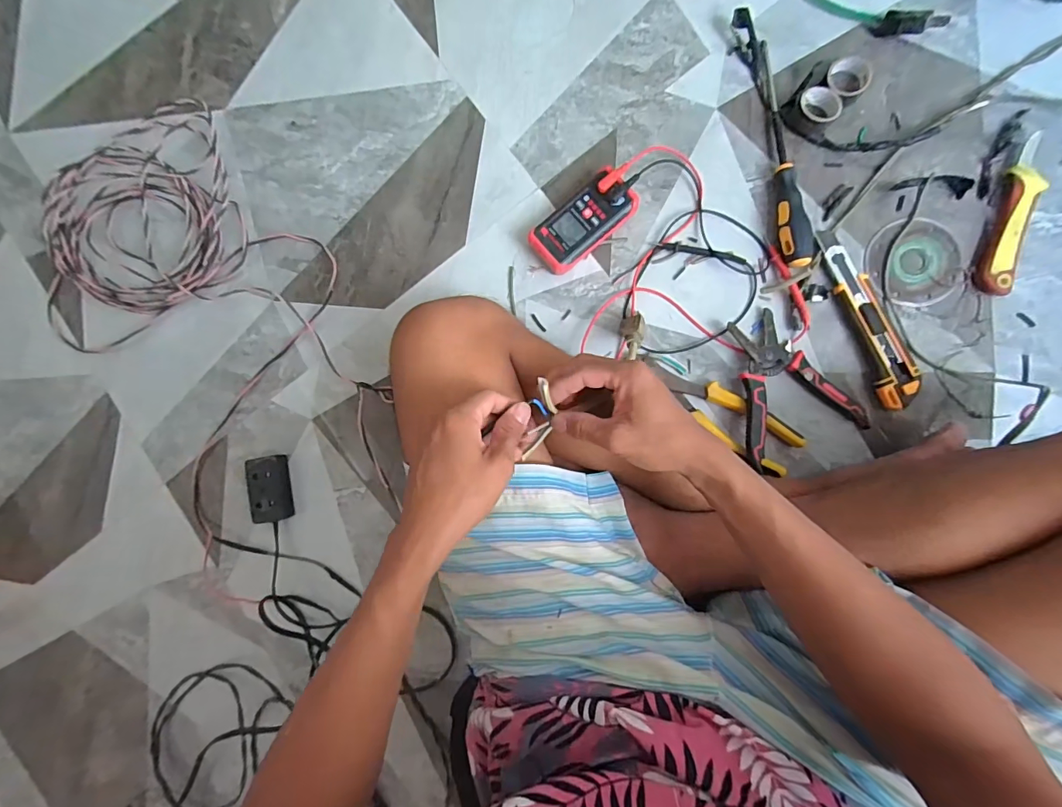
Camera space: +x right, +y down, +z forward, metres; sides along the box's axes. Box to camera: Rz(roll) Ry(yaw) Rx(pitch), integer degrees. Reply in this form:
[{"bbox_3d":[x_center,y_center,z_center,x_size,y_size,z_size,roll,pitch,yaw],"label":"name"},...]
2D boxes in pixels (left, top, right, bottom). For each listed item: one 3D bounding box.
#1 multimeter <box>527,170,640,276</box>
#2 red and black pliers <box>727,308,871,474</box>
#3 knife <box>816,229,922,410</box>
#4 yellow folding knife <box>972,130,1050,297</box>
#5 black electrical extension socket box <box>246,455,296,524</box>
[{"bbox_3d":[0.059,-0.202,0.510,0.122,0.032,0.059,-41,83,4],"label":"multimeter"},{"bbox_3d":[0.259,-0.022,0.472,0.127,0.034,0.149,-25,84,6],"label":"red and black pliers"},{"bbox_3d":[0.352,-0.092,0.471,0.040,0.017,0.192,-19,85,7],"label":"knife"},{"bbox_3d":[0.486,-0.189,0.454,0.034,0.018,0.159,17,90,8],"label":"yellow folding knife"},{"bbox_3d":[-0.315,0.103,0.552,0.042,0.026,0.077,-7,86,8],"label":"black electrical extension socket box"}]

